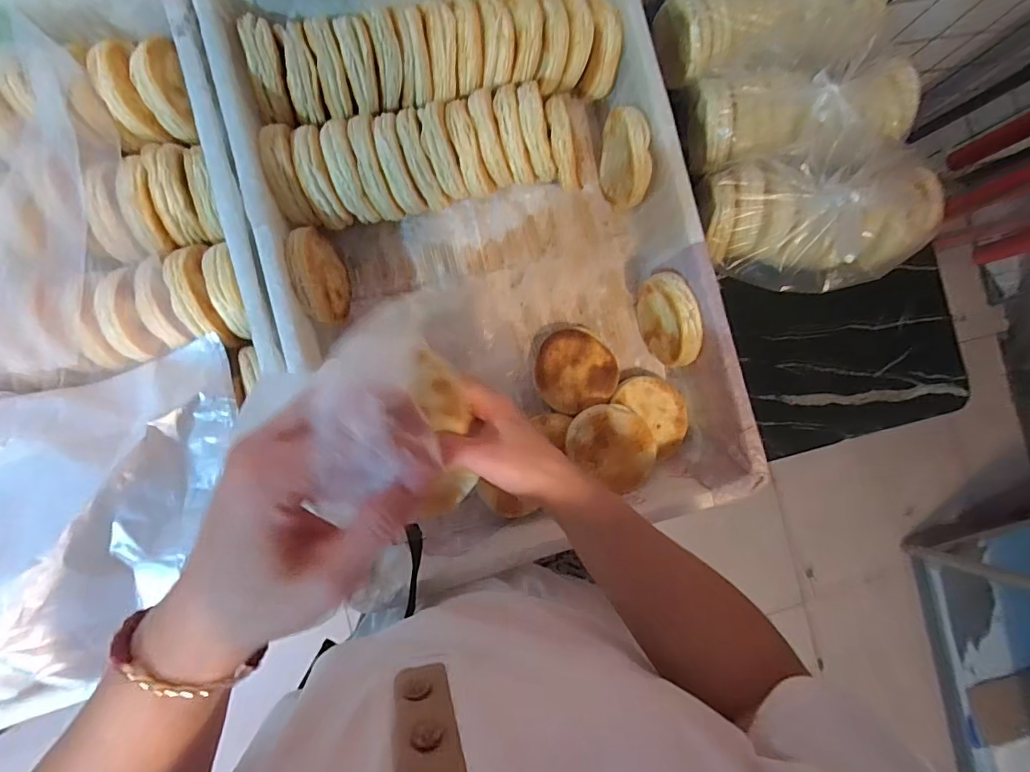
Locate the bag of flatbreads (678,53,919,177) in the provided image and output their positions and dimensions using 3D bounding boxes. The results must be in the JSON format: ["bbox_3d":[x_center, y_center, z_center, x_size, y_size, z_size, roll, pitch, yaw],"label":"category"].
[{"bbox_3d":[0.328,-0.297,0.551,0.256,0.090,0.120,-3,88,-8],"label":"bag of flatbreads"}]

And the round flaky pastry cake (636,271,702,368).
[{"bbox_3d":[0.166,-0.071,0.524,0.028,0.086,0.098,-15,89,-8],"label":"round flaky pastry cake"}]

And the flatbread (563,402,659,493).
[{"bbox_3d":[0.106,0.063,0.517,0.098,0.013,0.082,31,84,-5],"label":"flatbread"}]

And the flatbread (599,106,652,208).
[{"bbox_3d":[0.120,-0.246,0.523,0.027,0.082,0.092,-7,88,-8],"label":"flatbread"}]

